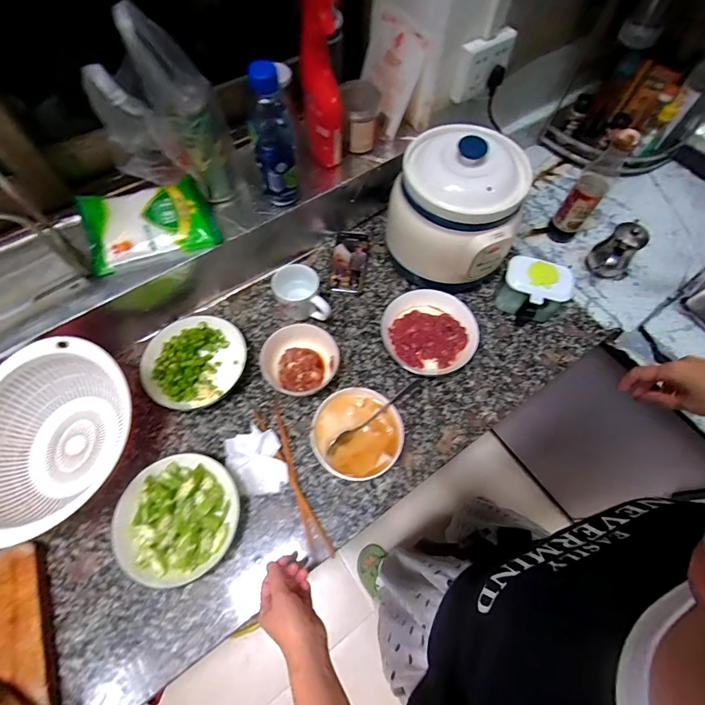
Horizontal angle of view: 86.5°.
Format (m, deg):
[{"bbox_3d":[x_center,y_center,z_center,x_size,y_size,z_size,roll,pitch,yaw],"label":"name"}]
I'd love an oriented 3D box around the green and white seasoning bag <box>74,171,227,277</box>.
[{"bbox_3d":[-0.346,-0.223,0.634,0.203,0.024,0.143,-19,83,-9],"label":"green and white seasoning bag"}]

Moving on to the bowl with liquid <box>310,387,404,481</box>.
[{"bbox_3d":[0.005,0.132,0.597,0.134,0.062,0.137,1,64,-2],"label":"bowl with liquid"}]

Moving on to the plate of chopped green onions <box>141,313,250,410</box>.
[{"bbox_3d":[-0.288,0.014,0.669,0.171,0.033,0.171,1,64,-2],"label":"plate of chopped green onions"}]

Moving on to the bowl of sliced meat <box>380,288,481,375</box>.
[{"bbox_3d":[0.145,-0.040,0.700,0.171,0.045,0.159,1,64,-2],"label":"bowl of sliced meat"}]

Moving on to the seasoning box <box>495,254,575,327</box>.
[{"bbox_3d":[0.336,-0.108,0.705,0.122,0.099,0.102,18,64,7],"label":"seasoning box"}]

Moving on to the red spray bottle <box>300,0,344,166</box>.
[{"bbox_3d":[-0.049,-0.441,0.614,0.065,0.277,0.061,-3,64,-4],"label":"red spray bottle"}]

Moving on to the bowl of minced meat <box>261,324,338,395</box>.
[{"bbox_3d":[-0.092,0.018,0.650,0.120,0.067,0.121,1,64,-2],"label":"bowl of minced meat"}]

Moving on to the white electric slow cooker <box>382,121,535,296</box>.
[{"bbox_3d":[0.181,-0.258,0.689,0.212,0.229,0.194,13,64,5],"label":"white electric slow cooker"}]

